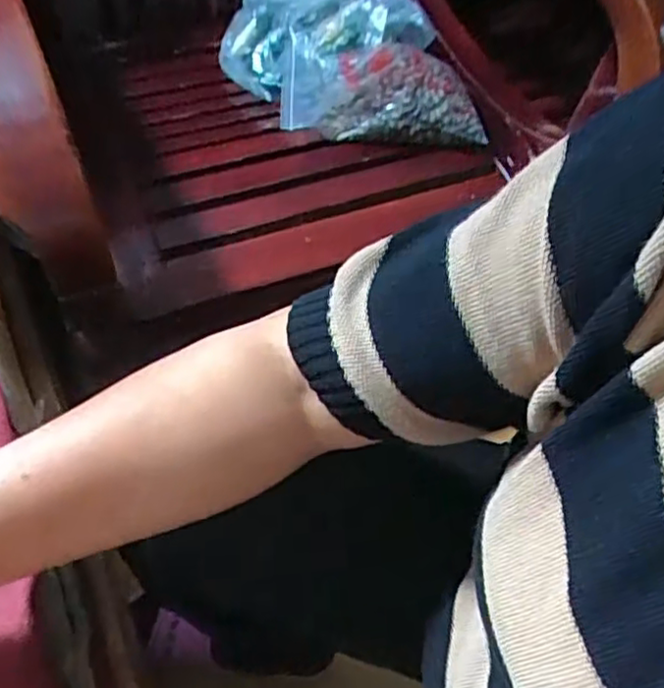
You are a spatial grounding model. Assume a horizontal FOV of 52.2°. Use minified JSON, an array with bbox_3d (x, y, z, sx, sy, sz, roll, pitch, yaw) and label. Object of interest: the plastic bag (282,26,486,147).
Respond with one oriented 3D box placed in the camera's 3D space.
[{"bbox_3d":[0.054,-0.283,0.780,0.231,0.080,0.120,6,56,-3],"label":"plastic bag"}]

